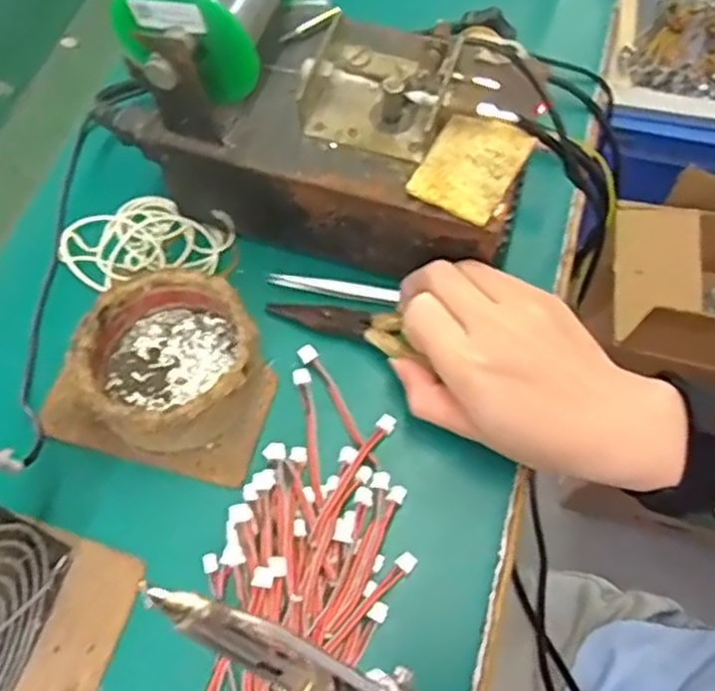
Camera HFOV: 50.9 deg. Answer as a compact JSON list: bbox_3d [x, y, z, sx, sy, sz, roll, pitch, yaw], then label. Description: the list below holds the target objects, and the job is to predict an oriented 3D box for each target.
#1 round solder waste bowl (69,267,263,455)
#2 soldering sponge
[{"bbox_3d":[-0.092,0.007,0.369,0.082,0.043,0.081,0,65,-1],"label":"round solder waste bowl"},{"bbox_3d":[0.055,-0.087,0.357,0.043,0.007,0.055,29,67,12],"label":"soldering sponge"}]

